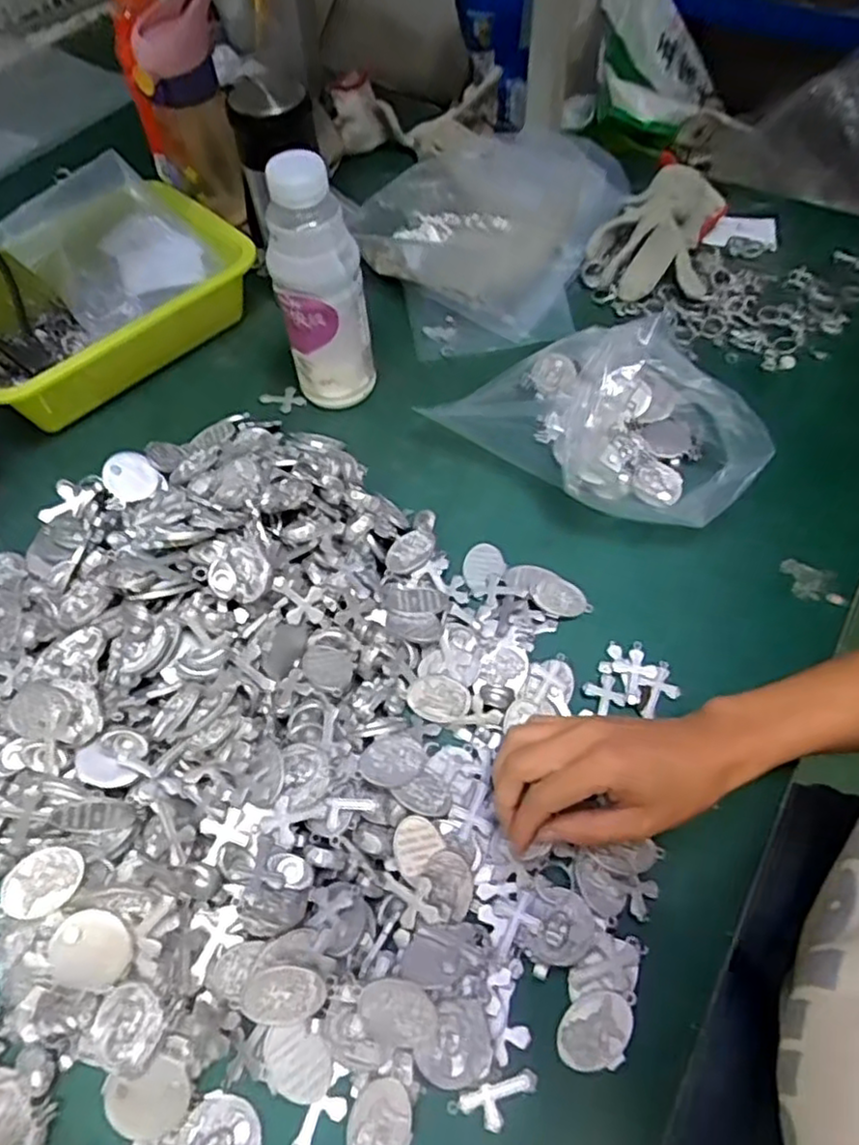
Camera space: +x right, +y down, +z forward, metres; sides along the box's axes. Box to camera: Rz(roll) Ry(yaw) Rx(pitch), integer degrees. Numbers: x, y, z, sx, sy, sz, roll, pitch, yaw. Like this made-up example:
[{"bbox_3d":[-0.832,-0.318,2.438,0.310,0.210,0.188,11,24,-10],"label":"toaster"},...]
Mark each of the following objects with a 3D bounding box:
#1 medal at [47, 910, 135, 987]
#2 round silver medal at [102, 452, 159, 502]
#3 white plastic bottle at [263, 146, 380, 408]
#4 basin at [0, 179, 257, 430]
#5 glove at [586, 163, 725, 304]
[{"bbox_3d":[-0.171,0.190,0.350,0.038,0.004,0.037,1,86,-9],"label":"medal"},{"bbox_3d":[-0.227,-0.072,0.530,0.037,0.004,0.039,12,68,-31],"label":"round silver medal"},{"bbox_3d":[-0.080,-0.216,0.546,0.054,0.193,0.059,20,60,13],"label":"white plastic bottle"},{"bbox_3d":[-0.309,-0.246,0.632,0.258,0.084,0.177,-40,65,-21],"label":"basin"},{"bbox_3d":[0.222,-0.331,0.686,0.119,0.054,0.154,14,59,10],"label":"glove"}]

